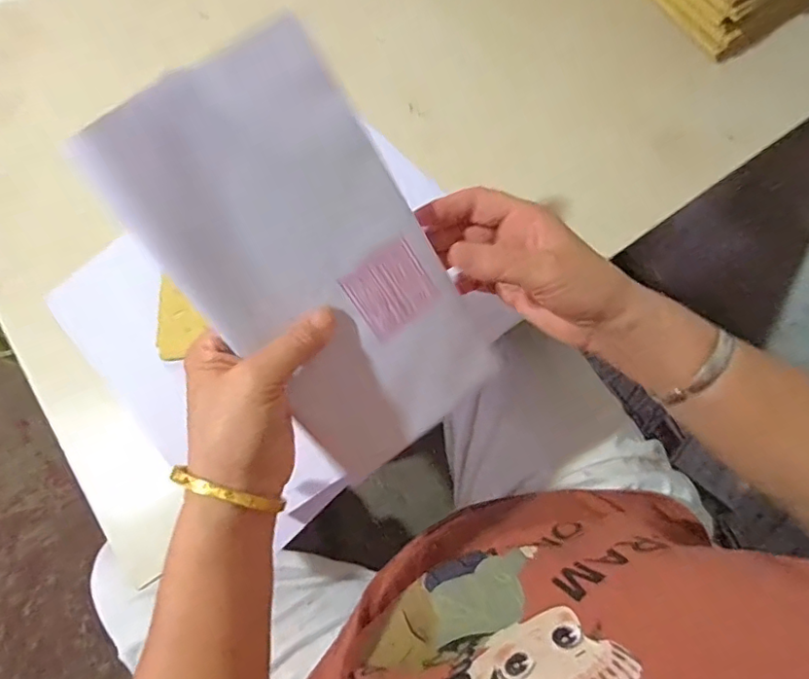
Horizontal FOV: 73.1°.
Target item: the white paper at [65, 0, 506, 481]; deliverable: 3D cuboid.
[{"bbox_3d":[-0.044,-0.033,0.309,0.124,0.009,0.240,-37,118,-7],"label":"white paper"}]

